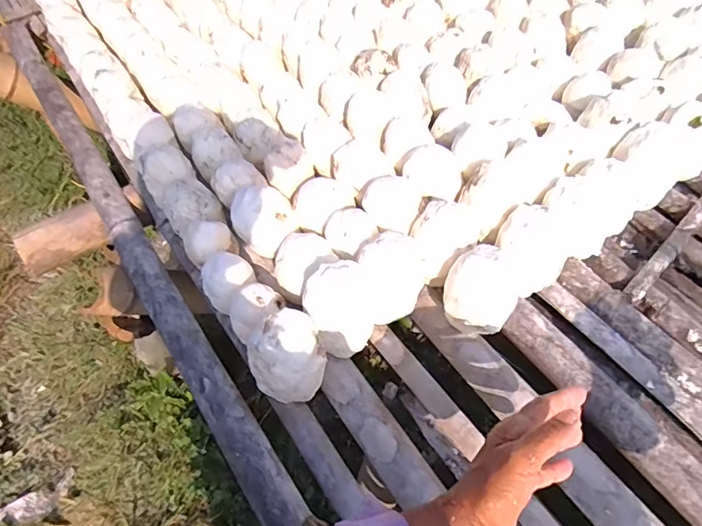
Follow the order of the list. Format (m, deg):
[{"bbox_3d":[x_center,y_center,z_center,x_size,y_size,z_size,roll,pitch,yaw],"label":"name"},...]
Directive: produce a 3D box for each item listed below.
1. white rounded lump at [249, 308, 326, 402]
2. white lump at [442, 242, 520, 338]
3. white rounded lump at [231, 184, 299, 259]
[{"bbox_3d":[-0.069,0.105,0.529,0.083,0.085,0.076,-2,57,3],"label":"white rounded lump"},{"bbox_3d":[0.154,0.035,0.567,0.079,0.099,0.082,-2,57,3],"label":"white lump"},{"bbox_3d":[-0.116,-0.060,0.642,0.076,0.058,0.076,-2,57,3],"label":"white rounded lump"}]

